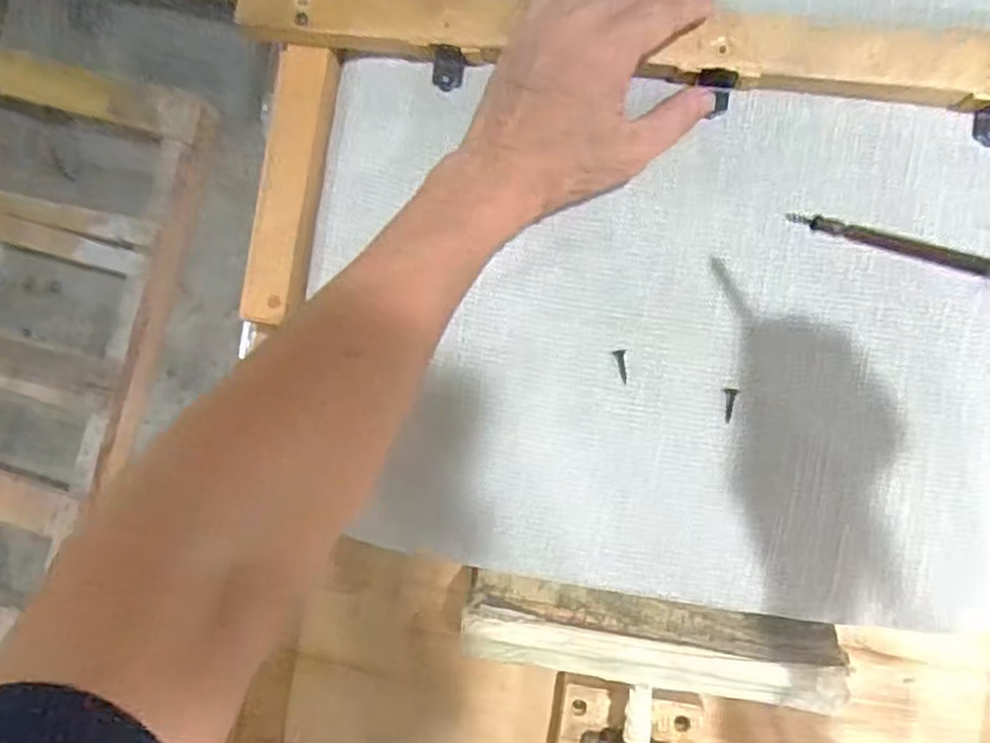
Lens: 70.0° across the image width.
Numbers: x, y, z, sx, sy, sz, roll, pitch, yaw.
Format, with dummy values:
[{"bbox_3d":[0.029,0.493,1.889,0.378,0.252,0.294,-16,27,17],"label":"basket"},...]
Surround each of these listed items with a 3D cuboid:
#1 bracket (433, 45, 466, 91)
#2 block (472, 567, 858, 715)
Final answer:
[{"bbox_3d":[-0.027,-0.175,0.406,0.018,0.010,0.024,2,88,5],"label":"bracket"},{"bbox_3d":[0.089,0.155,0.397,0.213,0.037,0.048,8,89,5],"label":"block"}]

